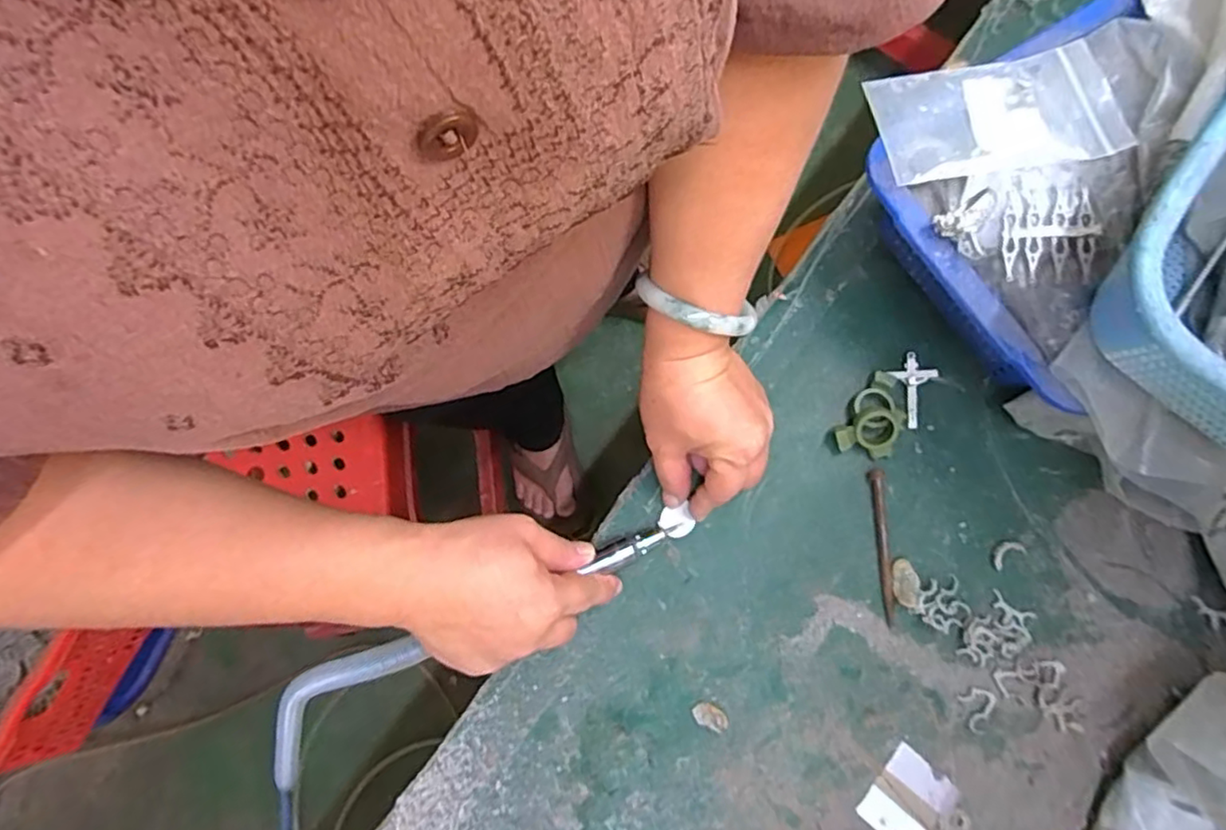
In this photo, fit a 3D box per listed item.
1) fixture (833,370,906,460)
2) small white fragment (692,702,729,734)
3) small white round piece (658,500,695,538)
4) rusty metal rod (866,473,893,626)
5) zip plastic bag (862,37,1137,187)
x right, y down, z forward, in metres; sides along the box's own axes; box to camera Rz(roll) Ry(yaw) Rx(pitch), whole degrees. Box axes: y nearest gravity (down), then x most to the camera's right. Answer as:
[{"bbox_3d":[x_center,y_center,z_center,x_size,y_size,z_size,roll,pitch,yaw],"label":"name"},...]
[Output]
[{"bbox_3d":[0.169,0.002,0.405,0.035,0.015,0.059,32,81,10],"label":"fixture"},{"bbox_3d":[0.058,0.180,0.378,0.021,0.006,0.013,25,80,8],"label":"small white fragment"},{"bbox_3d":[0.039,0.067,0.400,0.020,0.006,0.021,-1,76,6],"label":"small white round piece"},{"bbox_3d":[0.169,0.082,0.396,0.009,0.004,0.094,-2,77,3],"label":"rusty metal rod"},{"bbox_3d":[0.211,-0.170,0.354,0.119,0.025,0.074,-6,77,2],"label":"zip plastic bag"}]

